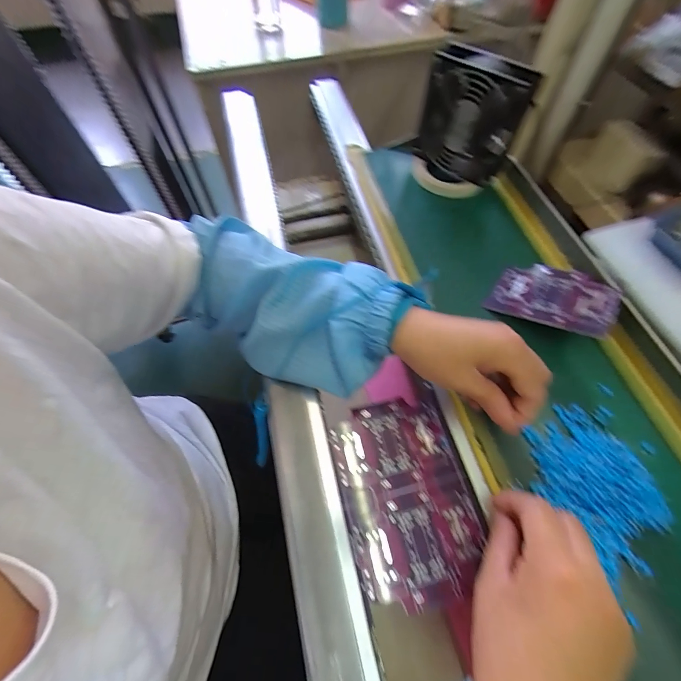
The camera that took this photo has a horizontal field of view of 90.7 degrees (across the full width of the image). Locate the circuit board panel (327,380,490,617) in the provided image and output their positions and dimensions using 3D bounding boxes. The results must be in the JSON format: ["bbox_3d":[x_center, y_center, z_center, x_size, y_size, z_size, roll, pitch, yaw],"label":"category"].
[{"bbox_3d":[0.056,0.129,0.294,0.107,0.005,0.163,-12,61,-6],"label":"circuit board panel"}]

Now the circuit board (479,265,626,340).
[{"bbox_3d":[0.225,-0.048,0.358,0.113,0.009,0.079,22,62,33],"label":"circuit board"}]

